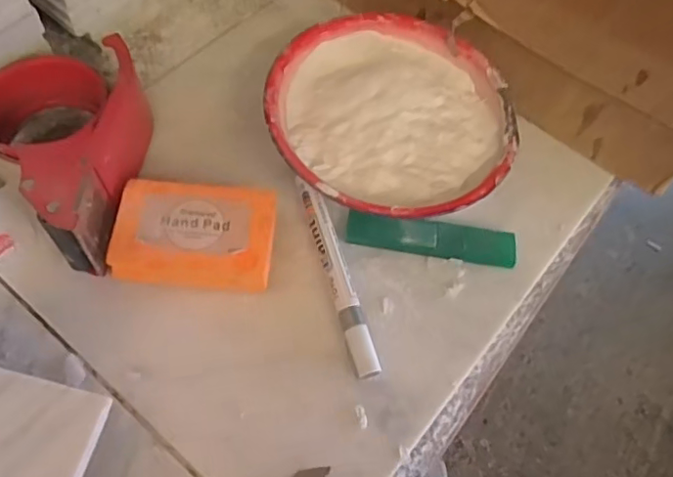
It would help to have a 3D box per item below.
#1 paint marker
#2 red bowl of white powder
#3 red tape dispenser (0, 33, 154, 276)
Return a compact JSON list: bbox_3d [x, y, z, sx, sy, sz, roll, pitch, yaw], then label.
[{"bbox_3d":[0.000,0.021,0.370,0.016,0.021,0.139,-14,68,-12],"label":"paint marker"},{"bbox_3d":[0.037,-0.082,0.404,0.160,0.051,0.157,2,65,-5],"label":"red bowl of white powder"},{"bbox_3d":[-0.176,-0.055,0.362,0.094,0.069,0.148,6,64,-4],"label":"red tape dispenser"}]

